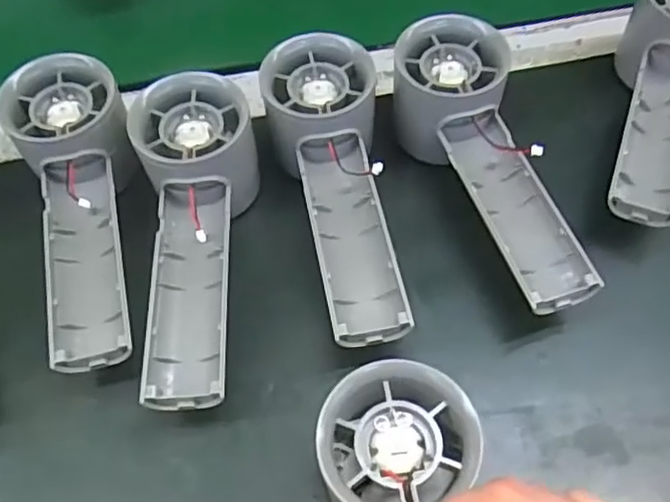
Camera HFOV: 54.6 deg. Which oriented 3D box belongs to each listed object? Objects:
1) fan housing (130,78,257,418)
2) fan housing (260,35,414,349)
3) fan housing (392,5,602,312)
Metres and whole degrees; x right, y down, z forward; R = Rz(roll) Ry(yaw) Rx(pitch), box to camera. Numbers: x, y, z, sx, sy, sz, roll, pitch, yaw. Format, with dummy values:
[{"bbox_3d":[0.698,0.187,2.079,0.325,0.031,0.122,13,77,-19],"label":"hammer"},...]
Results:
[{"bbox_3d":[-0.061,-0.005,0.305,0.056,0.054,0.156,-8,58,-3],"label":"fan housing"},{"bbox_3d":[0.000,-0.030,0.316,0.055,0.057,0.155,-9,58,-4],"label":"fan housing"},{"bbox_3d":[0.073,-0.040,0.320,0.056,0.057,0.157,-15,59,-7],"label":"fan housing"}]

